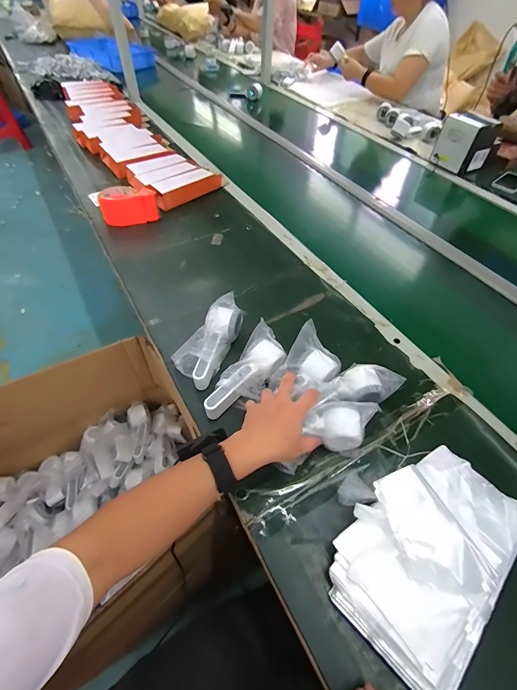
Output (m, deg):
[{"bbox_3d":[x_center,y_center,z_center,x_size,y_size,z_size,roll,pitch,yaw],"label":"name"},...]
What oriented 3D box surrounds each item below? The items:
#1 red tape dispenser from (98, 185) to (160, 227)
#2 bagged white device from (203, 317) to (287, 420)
[{"bbox_3d":[-0.342,-0.374,0.881,0.137,0.062,0.106,-14,54,-12],"label":"red tape dispenser"},{"bbox_3d":[-0.018,0.050,0.555,0.068,0.053,0.180,32,73,21],"label":"bagged white device"}]

